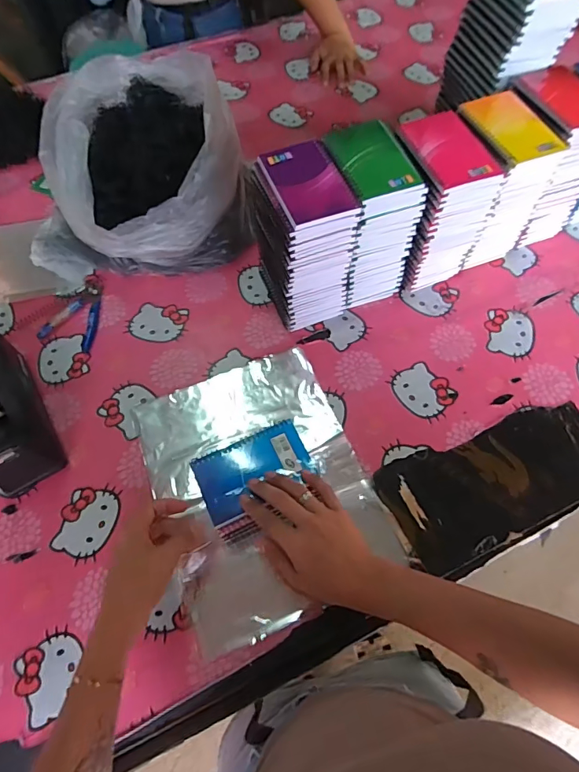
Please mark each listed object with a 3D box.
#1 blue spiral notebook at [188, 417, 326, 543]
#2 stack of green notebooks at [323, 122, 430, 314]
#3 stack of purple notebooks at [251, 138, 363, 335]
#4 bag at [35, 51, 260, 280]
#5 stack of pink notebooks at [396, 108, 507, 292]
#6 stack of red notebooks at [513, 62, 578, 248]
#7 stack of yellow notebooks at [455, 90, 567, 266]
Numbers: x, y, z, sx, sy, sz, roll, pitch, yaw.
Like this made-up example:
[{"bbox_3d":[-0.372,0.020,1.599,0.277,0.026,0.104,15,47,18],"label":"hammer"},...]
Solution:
[{"bbox_3d":[-0.035,0.107,0.519,0.129,0.014,0.104,-24,64,-10],"label":"blue spiral notebook"},{"bbox_3d":[0.103,-0.233,0.637,0.093,0.206,0.132,-20,63,-9],"label":"stack of green notebooks"},{"bbox_3d":[0.021,-0.192,0.618,0.096,0.208,0.126,-21,64,-9],"label":"stack of purple notebooks"},{"bbox_3d":[-0.223,-0.349,0.719,0.315,0.177,0.332,11,63,7],"label":"bag"},{"bbox_3d":[0.202,-0.251,0.651,0.102,0.201,0.136,-21,64,-9],"label":"stack of pink notebooks"},{"bbox_3d":[0.373,-0.340,0.690,0.116,0.199,0.167,-21,64,-9],"label":"stack of red notebooks"},{"bbox_3d":[0.288,-0.290,0.667,0.104,0.202,0.138,-21,64,-9],"label":"stack of yellow notebooks"}]

